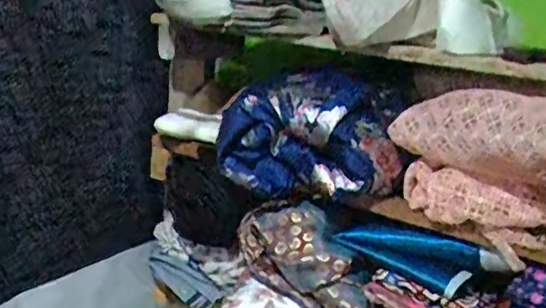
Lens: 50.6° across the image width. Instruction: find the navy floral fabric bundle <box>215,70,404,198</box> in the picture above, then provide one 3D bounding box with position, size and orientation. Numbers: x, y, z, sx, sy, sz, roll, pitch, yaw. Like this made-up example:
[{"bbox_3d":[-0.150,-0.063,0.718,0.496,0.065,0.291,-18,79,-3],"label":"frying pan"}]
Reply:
[{"bbox_3d":[0.056,-0.035,0.864,0.270,0.162,0.146,8,17,11],"label":"navy floral fabric bundle"}]

